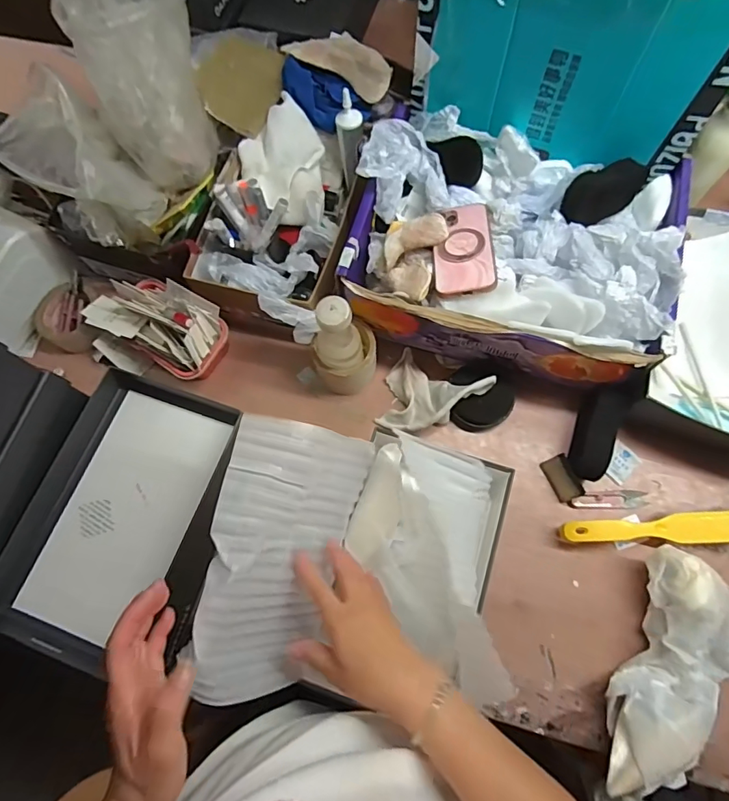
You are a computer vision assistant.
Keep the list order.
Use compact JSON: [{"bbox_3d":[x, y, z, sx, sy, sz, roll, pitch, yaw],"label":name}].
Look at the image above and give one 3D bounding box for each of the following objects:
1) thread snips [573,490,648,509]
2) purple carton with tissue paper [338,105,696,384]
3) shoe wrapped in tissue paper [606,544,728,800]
[{"bbox_3d":[0.325,0.132,0.633,0.098,0.008,0.024,-3,72,1],"label":"thread snips"},{"bbox_3d":[0.191,-0.211,0.640,0.392,0.148,0.296,15,73,7],"label":"purple carton with tissue paper"},{"bbox_3d":[0.367,0.320,0.531,0.165,0.085,0.256,26,75,10],"label":"shoe wrapped in tissue paper"}]

